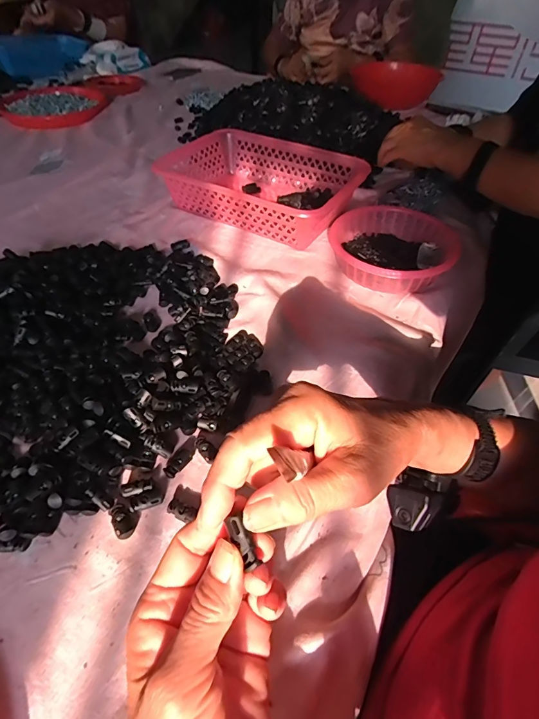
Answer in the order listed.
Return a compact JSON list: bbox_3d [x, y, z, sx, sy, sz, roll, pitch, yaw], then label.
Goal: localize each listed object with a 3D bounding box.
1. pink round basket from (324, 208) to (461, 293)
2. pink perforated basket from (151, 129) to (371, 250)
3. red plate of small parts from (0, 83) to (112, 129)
[{"bbox_3d":[0.172,-0.153,0.551,0.164,0.052,0.166,7,49,2],"label":"pink round basket"},{"bbox_3d":[-0.010,-0.289,0.651,0.289,0.086,0.195,26,52,18],"label":"pink perforated basket"},{"bbox_3d":[-0.536,-0.638,0.968,0.244,0.024,0.249,2,49,-2],"label":"red plate of small parts"}]

